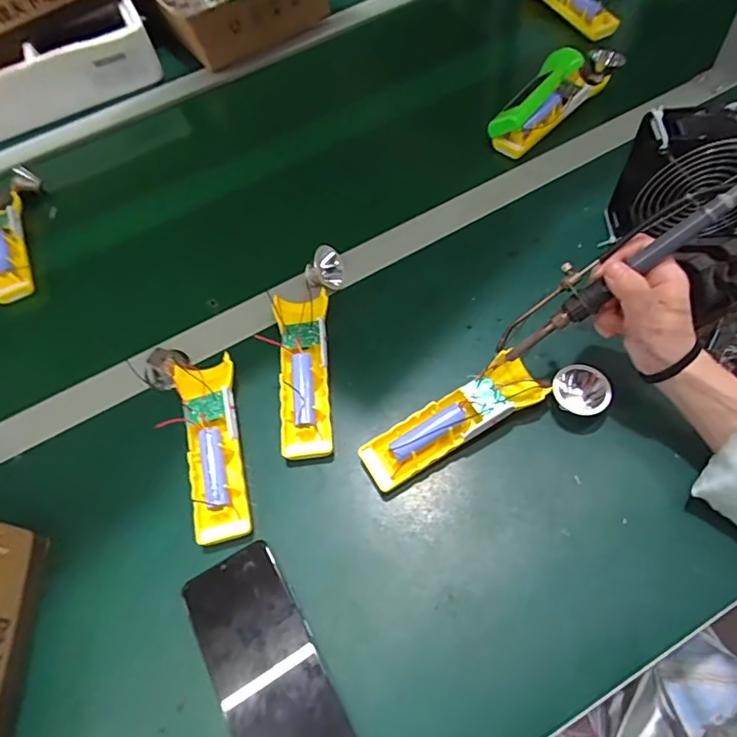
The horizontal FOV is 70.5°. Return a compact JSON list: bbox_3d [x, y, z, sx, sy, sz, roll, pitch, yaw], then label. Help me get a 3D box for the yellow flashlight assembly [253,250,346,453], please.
[{"bbox_3d":[-0.059,-0.021,0.483,0.058,0.031,0.207,-1,61,4],"label":"yellow flashlight assembly"}]

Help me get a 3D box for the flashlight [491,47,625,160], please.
[{"bbox_3d":[0.224,-0.340,0.631,0.066,0.038,0.212,40,71,22],"label":"flashlight"}]

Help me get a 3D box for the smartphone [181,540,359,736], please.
[{"bbox_3d":[-0.072,0.209,0.365,0.074,0.015,0.163,-29,63,-11],"label":"smartphone"}]

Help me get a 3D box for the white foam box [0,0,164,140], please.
[{"bbox_3d":[-0.460,-0.411,0.734,0.315,0.075,0.098,-27,60,-8],"label":"white foam box"}]

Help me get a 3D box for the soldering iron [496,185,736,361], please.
[{"bbox_3d":[0.180,-0.073,0.374,0.203,0.016,0.036,-35,59,23],"label":"soldering iron"}]

